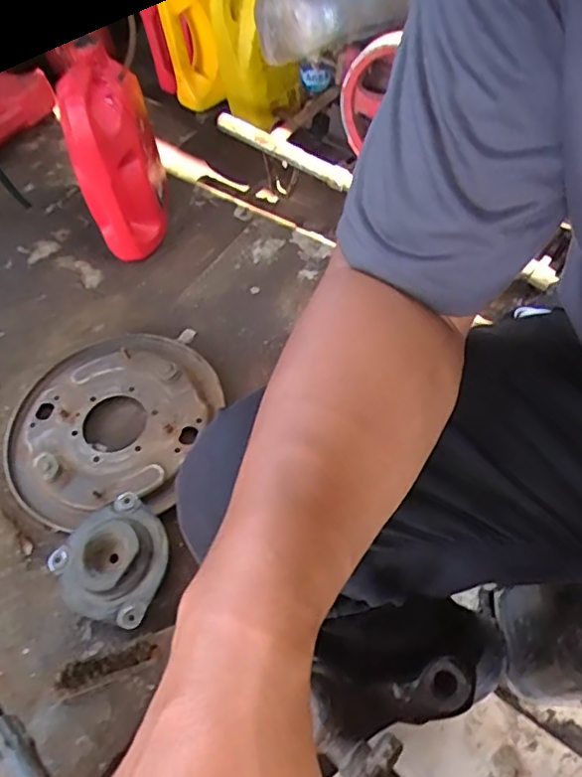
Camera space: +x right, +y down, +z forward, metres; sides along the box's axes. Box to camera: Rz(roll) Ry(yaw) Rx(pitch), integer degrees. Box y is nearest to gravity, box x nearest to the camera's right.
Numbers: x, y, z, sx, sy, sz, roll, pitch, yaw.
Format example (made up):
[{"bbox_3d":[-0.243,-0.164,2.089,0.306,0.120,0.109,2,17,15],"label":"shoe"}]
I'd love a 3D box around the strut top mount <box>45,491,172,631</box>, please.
[{"bbox_3d":[-0.208,0.211,0.706,0.133,0.058,0.141,-39,62,-19],"label":"strut top mount"}]

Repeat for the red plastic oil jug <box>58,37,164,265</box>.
[{"bbox_3d":[-0.276,-0.364,0.964,0.085,0.318,0.176,0,57,5],"label":"red plastic oil jug"}]

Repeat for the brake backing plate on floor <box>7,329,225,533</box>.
[{"bbox_3d":[-0.250,0.046,0.839,0.297,0.038,0.285,-2,56,3],"label":"brake backing plate on floor"}]

